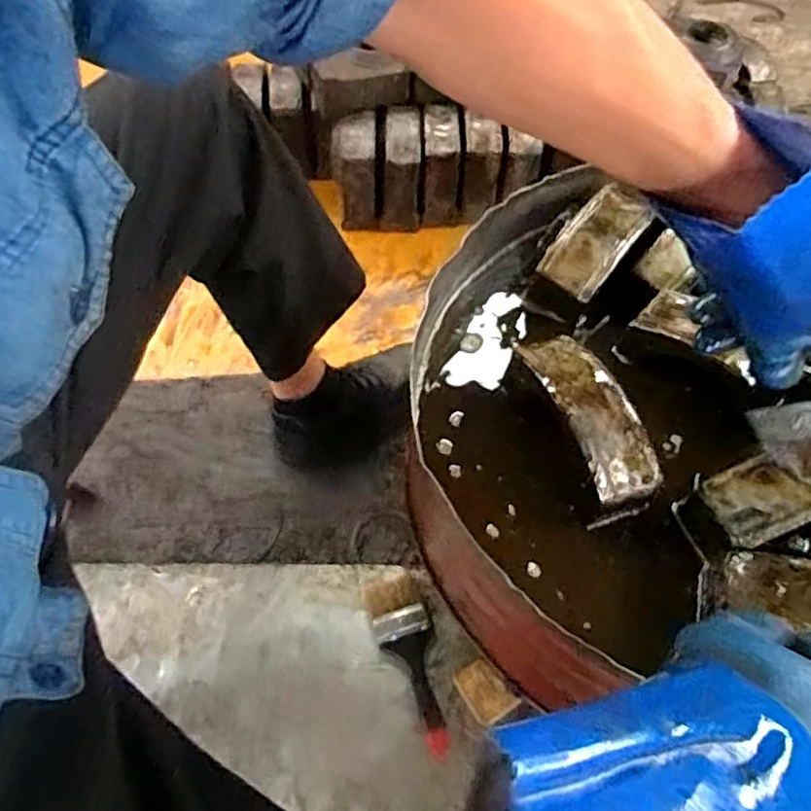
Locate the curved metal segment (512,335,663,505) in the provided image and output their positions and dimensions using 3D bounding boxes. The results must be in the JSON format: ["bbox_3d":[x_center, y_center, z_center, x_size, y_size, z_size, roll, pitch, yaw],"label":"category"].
[{"bbox_3d":[0.153,0.003,0.527,0.059,0.027,0.154,-18,59,-11],"label":"curved metal segment"}]

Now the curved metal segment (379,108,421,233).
[{"bbox_3d":[-0.010,-0.436,1.193,0.071,0.183,0.115,3,55,0],"label":"curved metal segment"}]

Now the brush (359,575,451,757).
[{"bbox_3d":[0.007,0.301,0.762,0.065,0.020,0.215,-18,58,-13],"label":"brush"}]

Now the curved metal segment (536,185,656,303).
[{"bbox_3d":[0.193,-0.166,0.631,0.058,0.033,0.133,34,63,20],"label":"curved metal segment"}]

